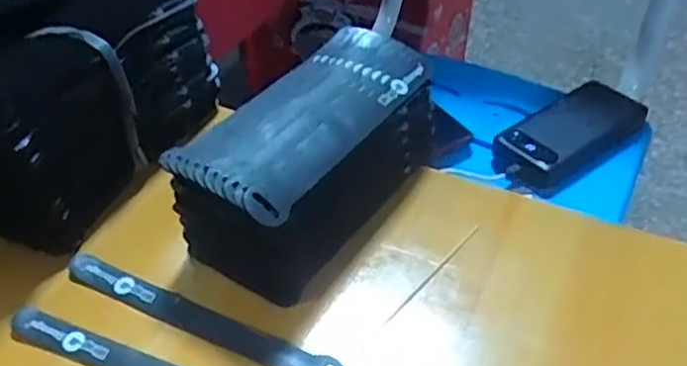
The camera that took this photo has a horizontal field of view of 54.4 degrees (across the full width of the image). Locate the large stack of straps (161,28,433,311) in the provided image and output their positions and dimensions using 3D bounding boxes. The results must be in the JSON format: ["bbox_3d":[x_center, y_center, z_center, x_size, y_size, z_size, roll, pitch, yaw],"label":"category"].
[{"bbox_3d":[-0.018,-0.025,0.466,0.104,0.081,0.208,23,49,22],"label":"large stack of straps"}]

